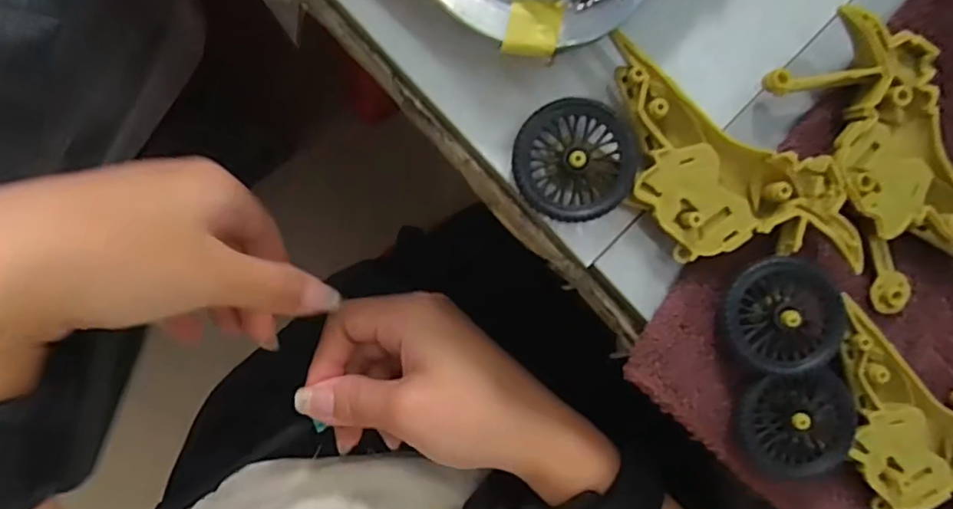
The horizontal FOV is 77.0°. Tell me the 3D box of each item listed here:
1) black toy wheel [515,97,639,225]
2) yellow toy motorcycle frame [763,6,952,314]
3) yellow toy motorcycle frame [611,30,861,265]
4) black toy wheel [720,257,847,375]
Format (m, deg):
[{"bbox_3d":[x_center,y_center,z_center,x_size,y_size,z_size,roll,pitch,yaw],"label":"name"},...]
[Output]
[{"bbox_3d":[0.031,-0.029,0.191,0.038,0.015,0.036,0,90,-9],"label":"black toy wheel"},{"bbox_3d":[0.140,-0.031,0.201,0.047,0.012,0.096,-31,95,-8],"label":"yellow toy motorcycle frame"},{"bbox_3d":[0.078,-0.022,0.193,0.093,0.016,0.046,29,86,-8],"label":"yellow toy motorcycle frame"},{"bbox_3d":[0.099,0.019,0.194,0.038,0.011,0.035,0,90,-9],"label":"black toy wheel"}]

